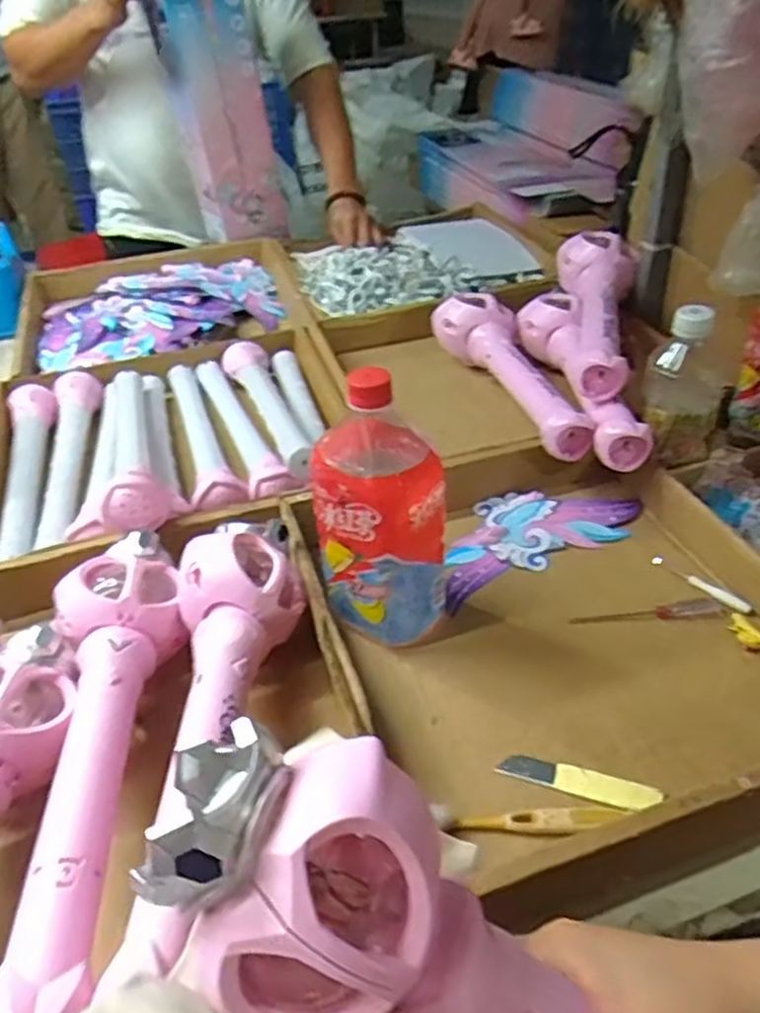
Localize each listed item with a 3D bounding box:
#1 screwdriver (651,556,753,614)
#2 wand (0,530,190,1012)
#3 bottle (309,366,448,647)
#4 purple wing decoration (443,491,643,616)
[{"bbox_3d":[0.270,0.066,0.611,0.013,0.009,0.089,-28,45,-27],"label":"screwdriver"},{"bbox_3d":[-0.169,0.146,0.455,0.082,0.085,0.357,-11,40,-9],"label":"wand"},{"bbox_3d":[0.004,0.008,0.538,0.081,0.211,0.079,-2,39,2],"label":"bottle"},{"bbox_3d":[0.136,0.019,0.676,0.221,0.016,0.103,-19,42,-18],"label":"purple wing decoration"}]

